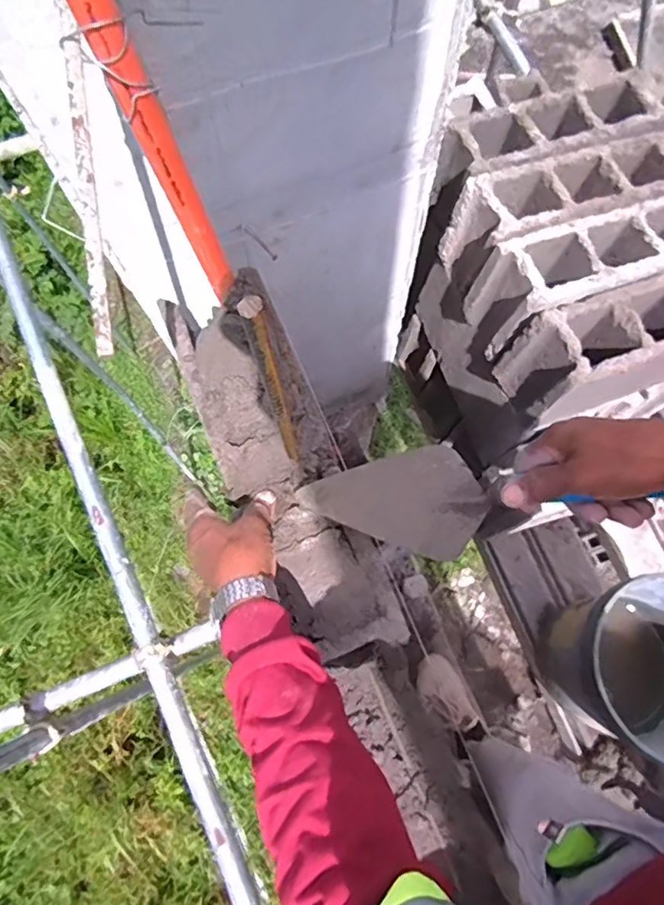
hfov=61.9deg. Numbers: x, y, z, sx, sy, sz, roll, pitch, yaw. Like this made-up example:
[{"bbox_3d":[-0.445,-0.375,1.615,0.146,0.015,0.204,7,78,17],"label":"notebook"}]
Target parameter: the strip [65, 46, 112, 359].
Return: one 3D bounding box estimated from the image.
[{"bbox_3d":[-0.145,-0.151,0.329,0.010,0.006,0.183,-6,90,-1],"label":"strip"}]

